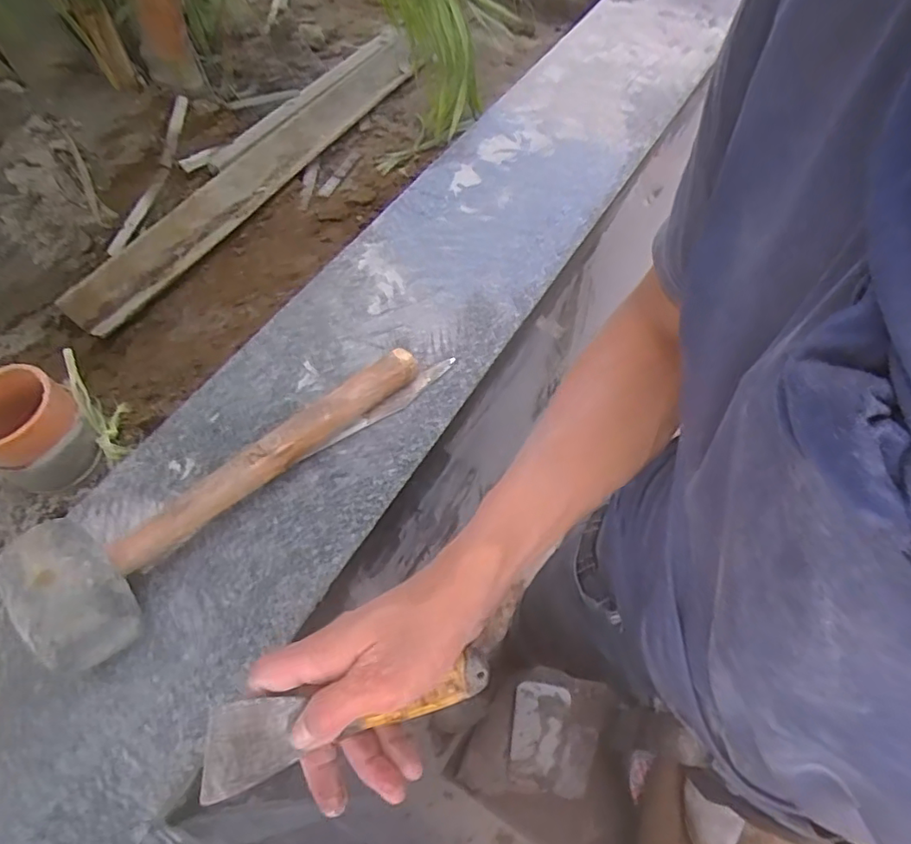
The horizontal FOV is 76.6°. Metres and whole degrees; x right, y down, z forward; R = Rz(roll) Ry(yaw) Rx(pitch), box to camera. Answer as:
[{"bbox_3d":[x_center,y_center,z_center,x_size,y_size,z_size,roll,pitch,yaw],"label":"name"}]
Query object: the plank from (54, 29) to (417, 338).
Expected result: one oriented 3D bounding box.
[{"bbox_3d":[-0.259,-0.382,0.804,0.080,0.031,0.652,24,61,14],"label":"plank"}]

